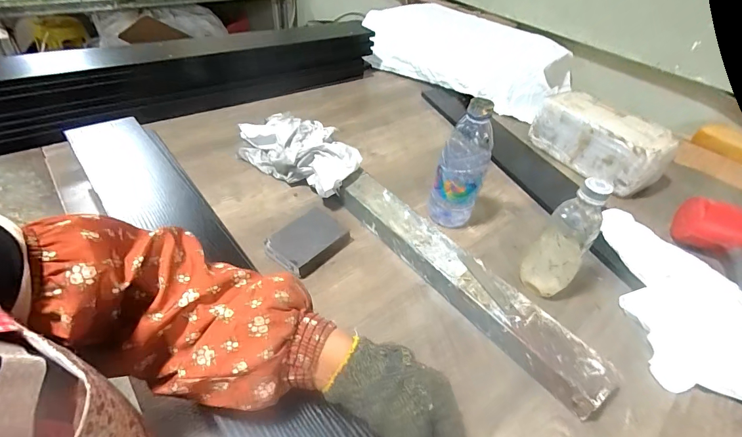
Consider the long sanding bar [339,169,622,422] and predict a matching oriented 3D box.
[{"bbox_3d":[0.104,0.069,0.488,0.065,0.039,0.416,-26,51,-32],"label":"long sanding bar"}]

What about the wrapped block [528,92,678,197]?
[{"bbox_3d":[0.431,-0.143,0.714,0.124,0.105,0.224,-13,45,-22],"label":"wrapped block"}]

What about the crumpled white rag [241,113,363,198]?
[{"bbox_3d":[-0.143,-0.124,0.629,0.280,0.080,0.096,32,47,25],"label":"crumpled white rag"}]

